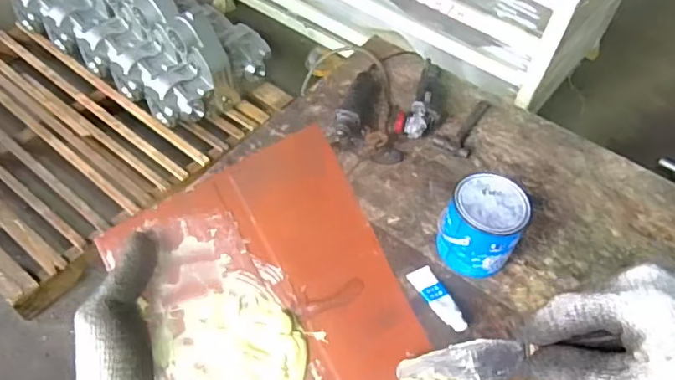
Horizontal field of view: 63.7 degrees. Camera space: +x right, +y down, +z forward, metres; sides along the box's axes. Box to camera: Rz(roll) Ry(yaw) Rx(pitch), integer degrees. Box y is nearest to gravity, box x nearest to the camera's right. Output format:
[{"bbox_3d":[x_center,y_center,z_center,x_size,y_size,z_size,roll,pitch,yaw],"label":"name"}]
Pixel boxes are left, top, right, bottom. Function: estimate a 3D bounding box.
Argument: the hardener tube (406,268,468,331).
[{"bbox_3d":[0.198,0.213,1.068,0.054,0.031,0.158,-18,54,-18],"label":"hardener tube"}]

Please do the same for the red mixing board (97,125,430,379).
[{"bbox_3d":[-0.025,0.115,0.357,0.169,0.006,0.288,-27,74,-7],"label":"red mixing board"}]

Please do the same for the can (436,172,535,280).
[{"bbox_3d":[0.291,0.074,1.102,0.150,0.160,0.146,2,50,-2],"label":"can"}]

